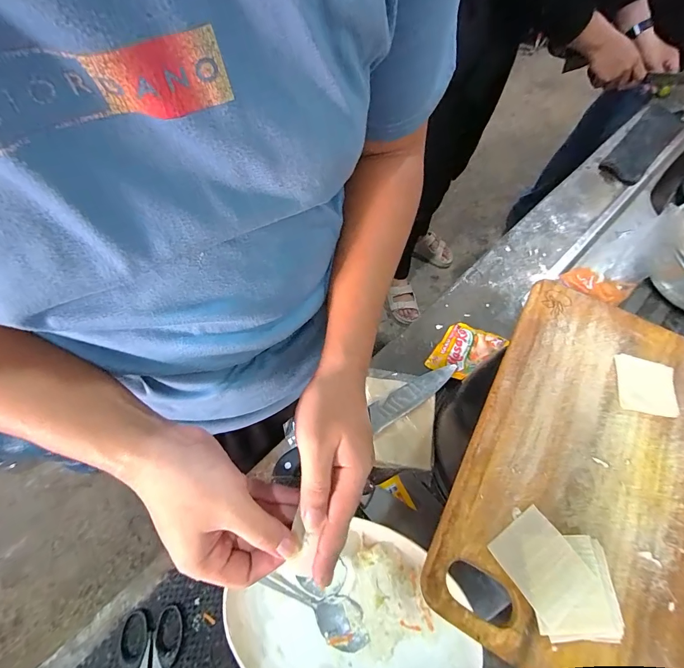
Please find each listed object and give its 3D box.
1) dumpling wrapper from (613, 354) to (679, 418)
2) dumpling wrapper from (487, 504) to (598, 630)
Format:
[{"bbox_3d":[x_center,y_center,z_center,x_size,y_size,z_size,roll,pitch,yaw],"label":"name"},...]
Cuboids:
[{"bbox_3d":[0.269,0.045,0.310,0.048,0.004,0.050,10,63,7],"label":"dumpling wrapper"},{"bbox_3d":[0.139,0.159,0.245,0.048,0.008,0.055,-30,67,-15],"label":"dumpling wrapper"}]

